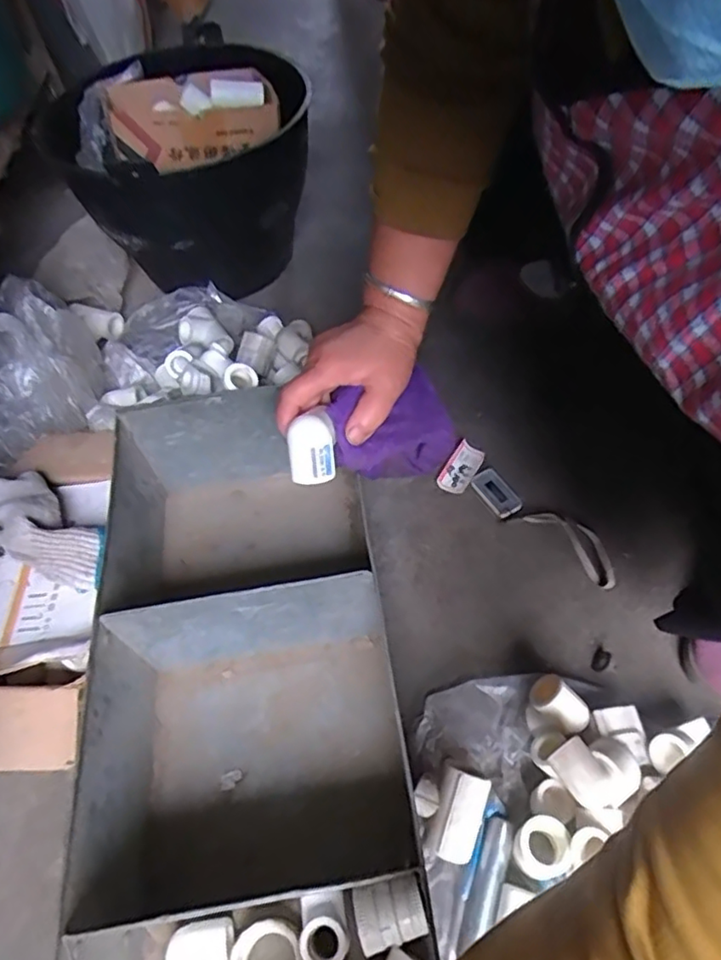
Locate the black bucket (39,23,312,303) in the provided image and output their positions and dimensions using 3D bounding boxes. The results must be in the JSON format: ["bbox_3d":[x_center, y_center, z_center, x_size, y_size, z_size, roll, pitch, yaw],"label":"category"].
[{"bbox_3d":[-0.185,-0.348,0.726,0.265,0.209,0.268,-3,58,4],"label":"black bucket"}]

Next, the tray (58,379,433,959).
[{"bbox_3d":[-0.077,0.191,0.428,0.201,0.136,0.556,-9,56,-2],"label":"tray"}]

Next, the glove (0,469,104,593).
[{"bbox_3d":[-0.268,0.032,0.482,0.154,0.049,0.103,0,58,6],"label":"glove"}]

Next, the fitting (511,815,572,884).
[{"bbox_3d":[0.121,0.246,0.412,0.035,0.037,0.031,-31,59,-16],"label":"fitting"}]

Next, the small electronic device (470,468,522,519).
[{"bbox_3d":[0.131,0.012,0.596,0.029,0.011,0.053,-29,58,-15],"label":"small electronic device"}]

